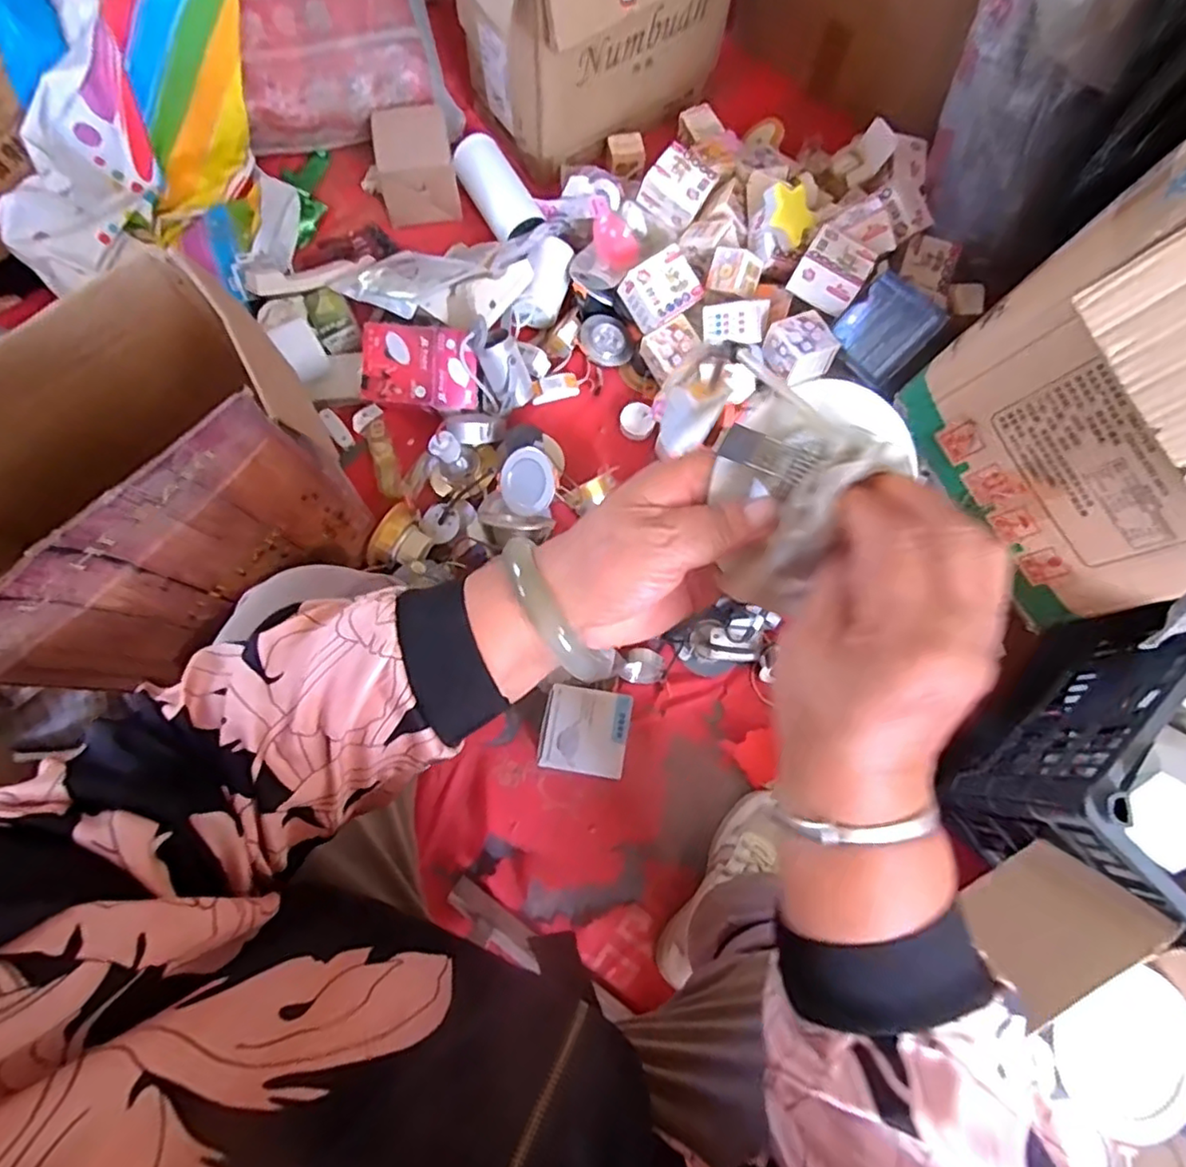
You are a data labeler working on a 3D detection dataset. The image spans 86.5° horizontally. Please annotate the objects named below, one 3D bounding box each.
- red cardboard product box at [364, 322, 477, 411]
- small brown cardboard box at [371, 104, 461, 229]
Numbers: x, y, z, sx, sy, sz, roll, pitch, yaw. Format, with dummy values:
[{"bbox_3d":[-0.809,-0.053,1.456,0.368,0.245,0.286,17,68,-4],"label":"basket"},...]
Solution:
[{"bbox_3d":[-0.234,-0.292,0.854,0.153,0.018,0.099,7,106,2],"label":"red cardboard product box"},{"bbox_3d":[-0.268,-0.630,0.961,0.112,0.102,0.116,-8,76,-3],"label":"small brown cardboard box"}]

